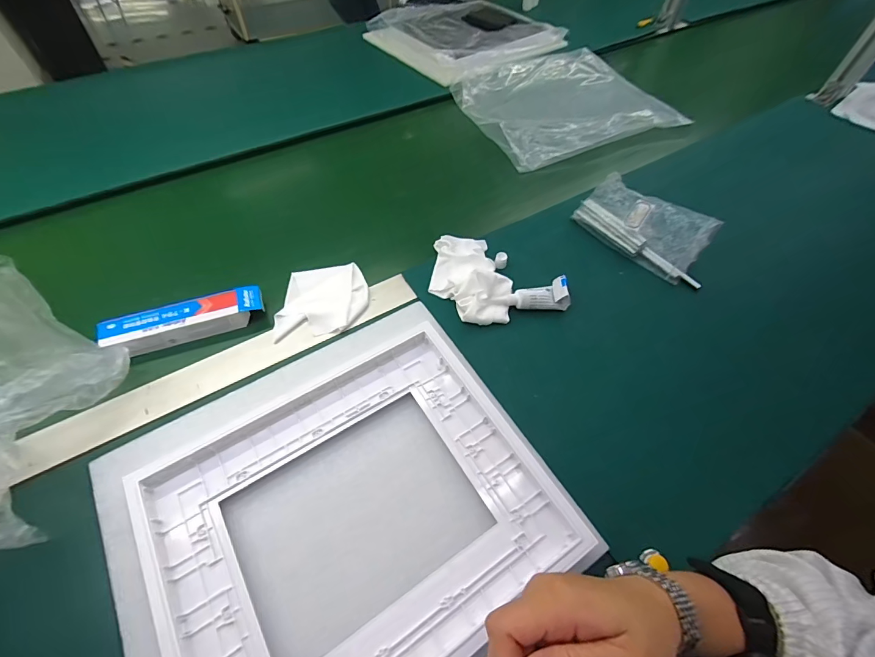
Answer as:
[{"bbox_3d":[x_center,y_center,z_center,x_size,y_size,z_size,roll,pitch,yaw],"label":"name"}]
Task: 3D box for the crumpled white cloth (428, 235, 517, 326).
[{"bbox_3d":[0.040,-0.072,0.526,0.093,0.033,0.149,-15,57,-12],"label":"crumpled white cloth"}]

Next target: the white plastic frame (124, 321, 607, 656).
[{"bbox_3d":[-0.068,0.163,0.357,0.325,0.030,0.280,-27,60,-20],"label":"white plastic frame"}]

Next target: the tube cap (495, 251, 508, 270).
[{"bbox_3d":[0.087,-0.092,0.550,0.016,0.018,0.020,15,56,8],"label":"tube cap"}]

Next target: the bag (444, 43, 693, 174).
[{"bbox_3d":[0.249,-0.472,0.818,0.388,0.032,0.333,-20,58,-16],"label":"bag"}]

